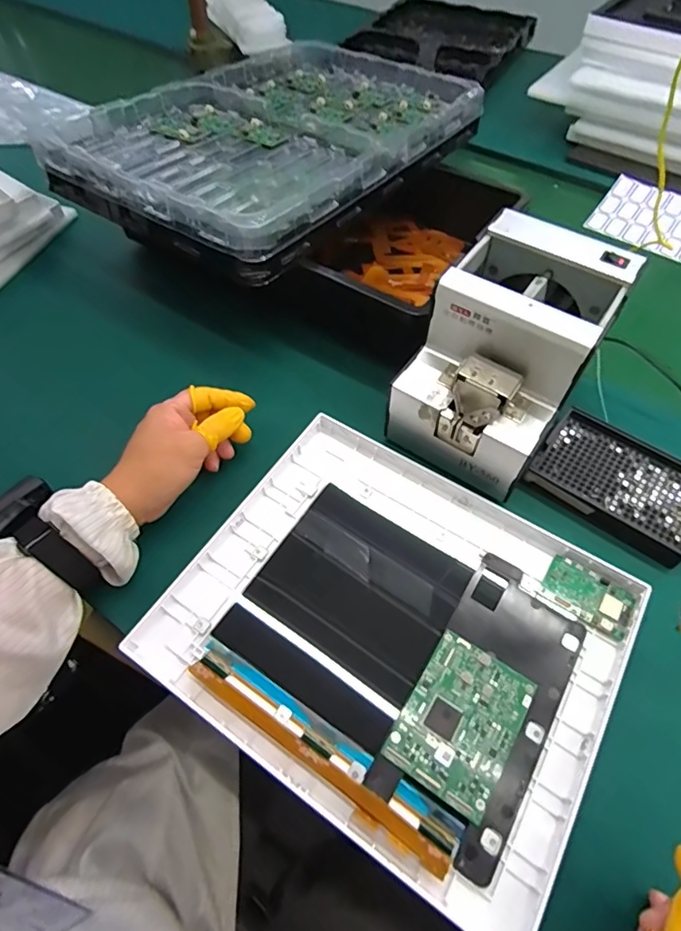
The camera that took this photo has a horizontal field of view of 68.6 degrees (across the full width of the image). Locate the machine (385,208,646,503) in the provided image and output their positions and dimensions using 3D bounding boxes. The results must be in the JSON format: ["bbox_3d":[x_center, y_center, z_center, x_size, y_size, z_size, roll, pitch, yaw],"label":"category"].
[{"bbox_3d":[0.140,-0.094,0.433,0.124,0.143,0.180,28,61,16],"label":"machine"}]

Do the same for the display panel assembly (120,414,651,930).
[{"bbox_3d":[0.040,0.118,0.378,0.308,0.020,0.254,29,62,18],"label":"display panel assembly"}]

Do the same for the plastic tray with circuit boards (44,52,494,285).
[{"bbox_3d":[-0.065,-0.420,0.608,0.337,0.055,0.487,31,61,18],"label":"plastic tray with circuit boards"}]

